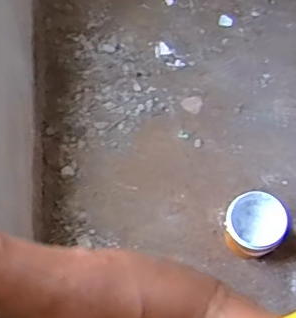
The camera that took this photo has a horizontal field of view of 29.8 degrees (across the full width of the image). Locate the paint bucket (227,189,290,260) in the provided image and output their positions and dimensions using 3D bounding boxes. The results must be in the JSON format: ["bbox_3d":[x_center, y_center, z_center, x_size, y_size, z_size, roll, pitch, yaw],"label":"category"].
[{"bbox_3d":[0.295,0.191,1.530,0.159,0.181,0.152,-2,59,3],"label":"paint bucket"}]

